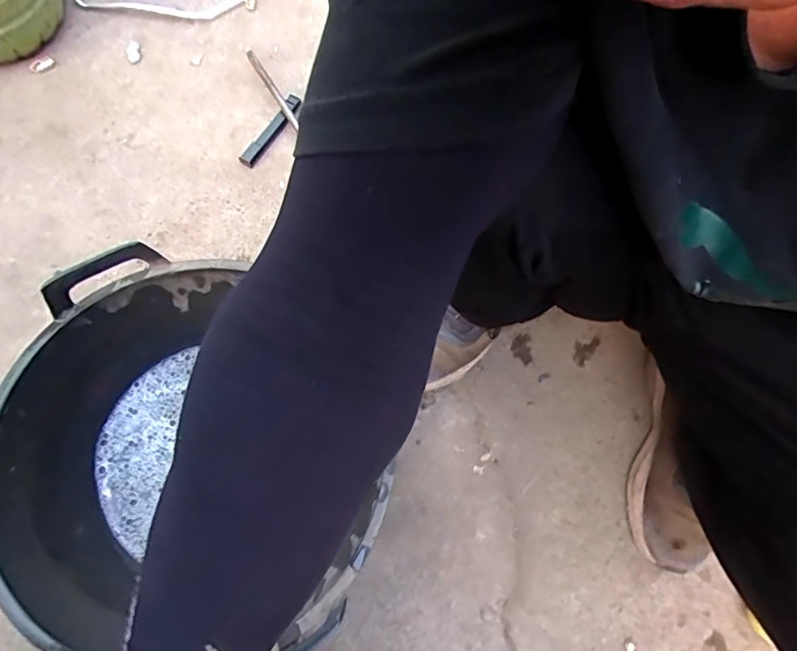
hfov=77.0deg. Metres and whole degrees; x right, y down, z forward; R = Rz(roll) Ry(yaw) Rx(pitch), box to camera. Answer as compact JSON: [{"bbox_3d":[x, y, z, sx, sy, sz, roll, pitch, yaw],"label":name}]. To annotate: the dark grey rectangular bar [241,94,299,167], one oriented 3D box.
[{"bbox_3d":[-0.189,-0.294,0.749,0.025,0.010,0.139,30,71,4],"label":"dark grey rectangular bar"}]

